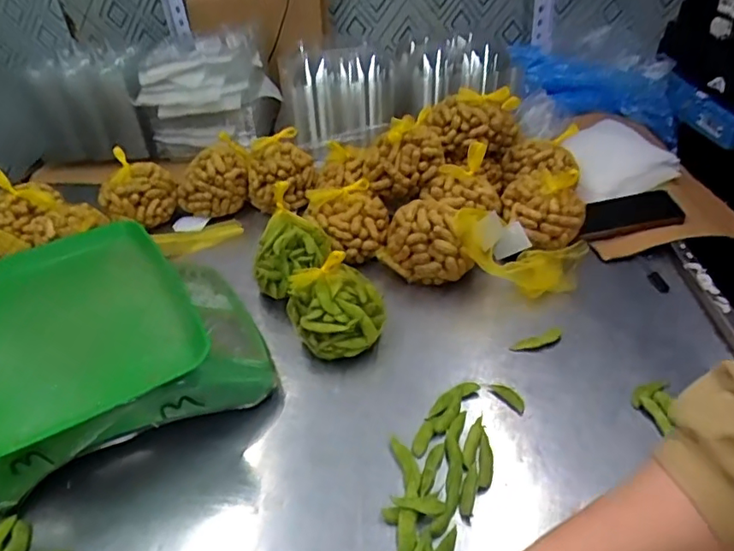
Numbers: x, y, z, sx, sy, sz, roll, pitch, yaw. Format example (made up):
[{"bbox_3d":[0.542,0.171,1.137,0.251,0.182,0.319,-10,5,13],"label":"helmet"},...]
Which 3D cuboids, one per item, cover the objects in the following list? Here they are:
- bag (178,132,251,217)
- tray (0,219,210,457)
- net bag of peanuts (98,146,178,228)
[{"bbox_3d":[-0.246,-0.155,0.893,0.118,0.088,0.078,-13,40,-12],"label":"bag"},{"bbox_3d":[-0.306,0.050,0.565,0.220,0.028,0.284,-24,43,-24],"label":"tray"},{"bbox_3d":[-0.353,-0.137,0.869,0.090,0.089,0.100,14,42,20],"label":"net bag of peanuts"}]

